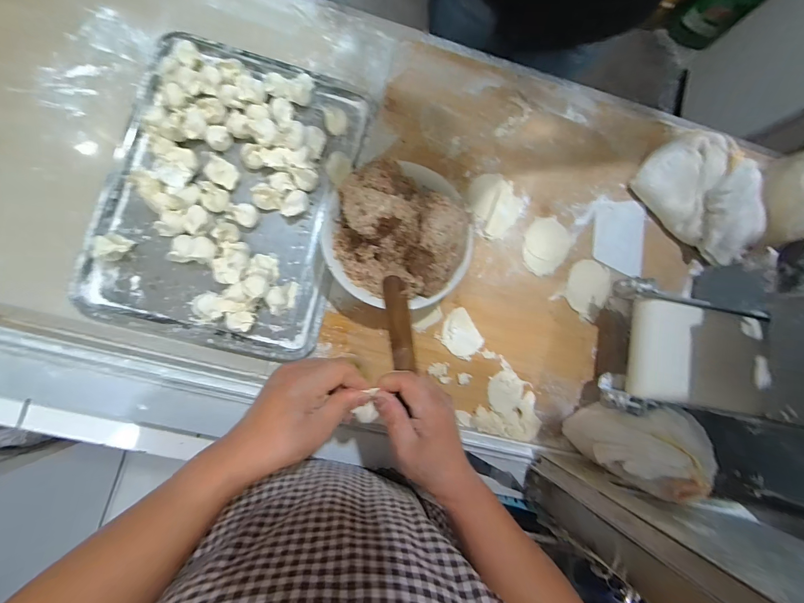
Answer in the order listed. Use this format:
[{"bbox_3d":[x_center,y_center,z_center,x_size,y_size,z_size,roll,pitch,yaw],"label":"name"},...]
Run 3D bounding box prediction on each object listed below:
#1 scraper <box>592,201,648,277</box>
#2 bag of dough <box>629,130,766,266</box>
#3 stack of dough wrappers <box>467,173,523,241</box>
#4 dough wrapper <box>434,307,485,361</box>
[{"bbox_3d":[0.353,-0.106,0.564,0.082,0.008,0.119,9,84,2],"label":"scraper"},{"bbox_3d":[0.487,-0.170,0.547,0.134,0.090,0.203,-37,89,-9],"label":"bag of dough"},{"bbox_3d":[0.148,-0.155,0.553,0.082,0.011,0.093,-38,89,-9],"label":"stack of dough wrappers"},{"bbox_3d":[0.090,0.049,0.513,0.065,0.004,0.058,41,81,-1],"label":"dough wrapper"}]

